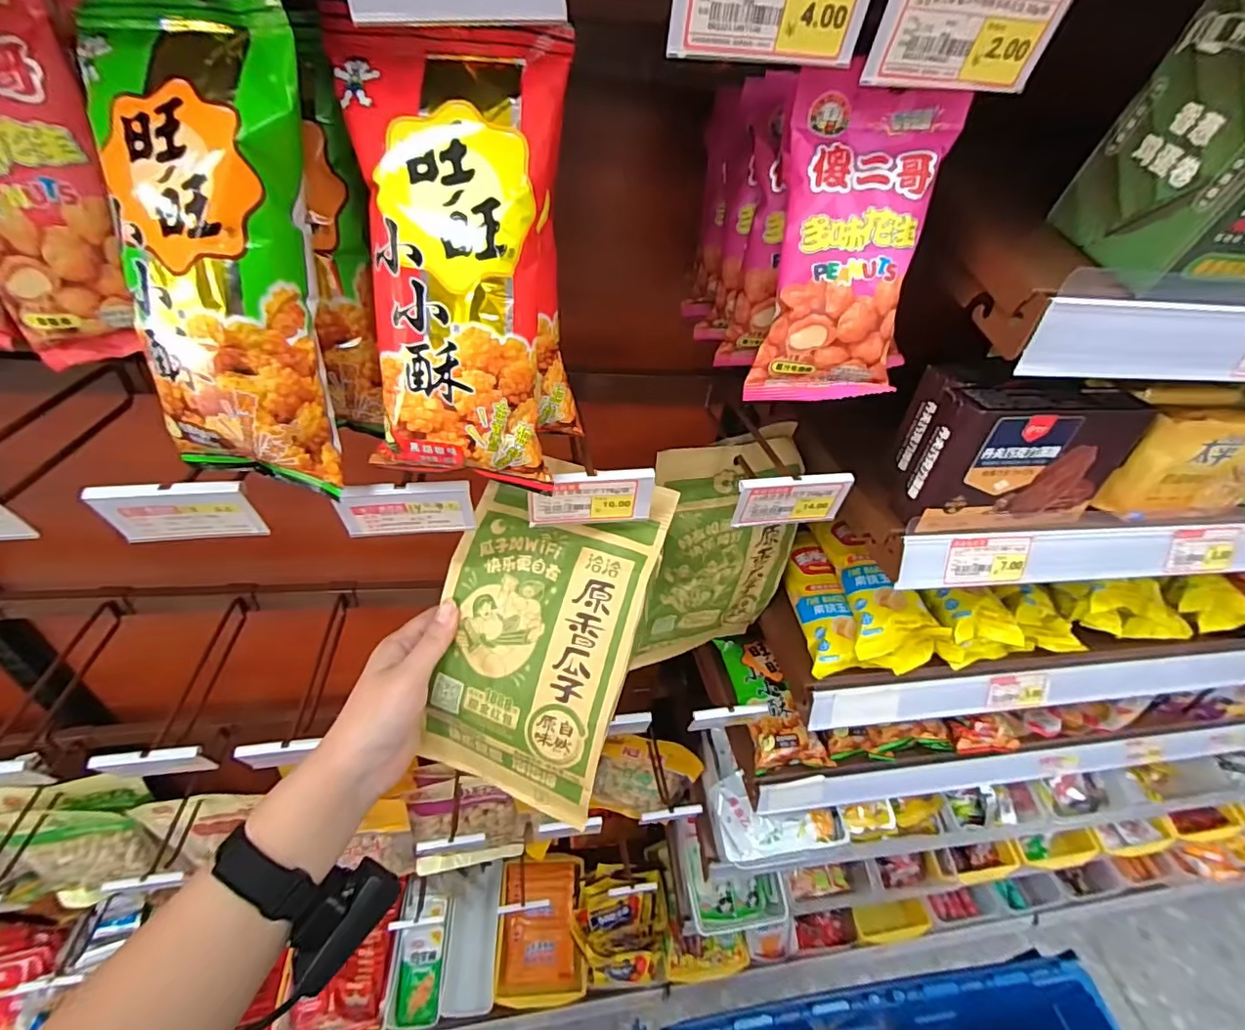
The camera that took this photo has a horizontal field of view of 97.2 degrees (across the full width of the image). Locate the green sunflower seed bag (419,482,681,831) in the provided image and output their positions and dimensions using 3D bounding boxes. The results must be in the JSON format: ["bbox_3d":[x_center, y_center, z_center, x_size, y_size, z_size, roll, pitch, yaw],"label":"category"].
[{"bbox_3d":[-0.061,0.093,0.398,0.147,0.229,0.026,10,-4,18],"label":"green sunflower seed bag"}]

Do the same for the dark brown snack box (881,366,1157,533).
[{"bbox_3d":[0.286,-0.053,0.413,0.157,0.100,0.071,-3,40,-12],"label":"dark brown snack box"}]

